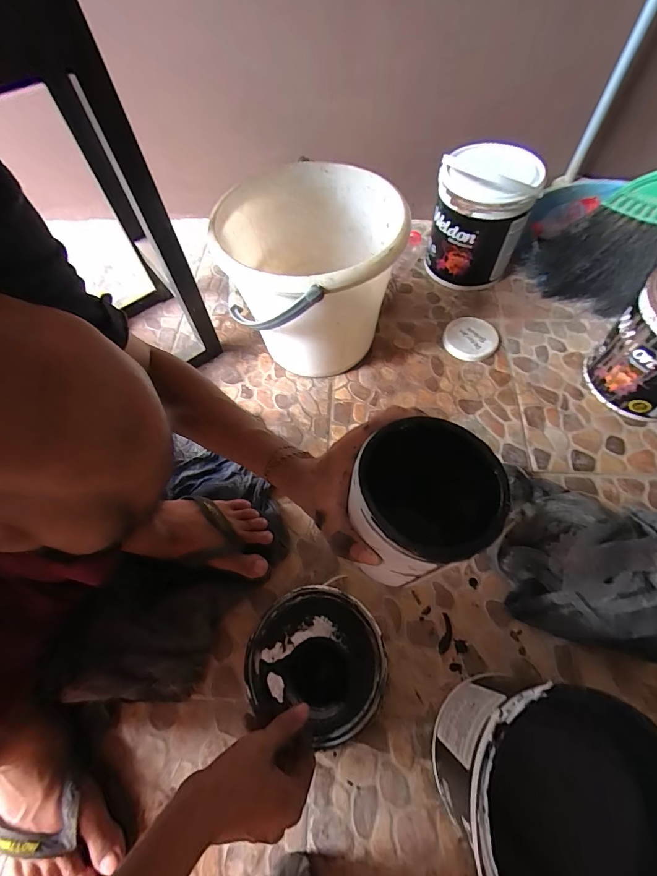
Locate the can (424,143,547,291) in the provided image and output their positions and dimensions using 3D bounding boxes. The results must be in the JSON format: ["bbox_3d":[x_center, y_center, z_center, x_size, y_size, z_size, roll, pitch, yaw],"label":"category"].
[{"bbox_3d":[0.298,-0.439,0.740,0.176,0.222,0.154,4,62,6],"label":"can"}]

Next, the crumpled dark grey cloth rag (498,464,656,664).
[{"bbox_3d":[0.385,0.162,0.478,0.321,0.100,0.214,15,64,11],"label":"crumpled dark grey cloth rag"}]

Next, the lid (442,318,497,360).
[{"bbox_3d":[0.279,-0.197,0.721,0.098,0.024,0.102,-1,62,3],"label":"lid"}]

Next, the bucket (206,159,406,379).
[{"bbox_3d":[-0.021,-0.257,0.633,0.272,0.255,0.278,-1,62,3],"label":"bucket"}]

